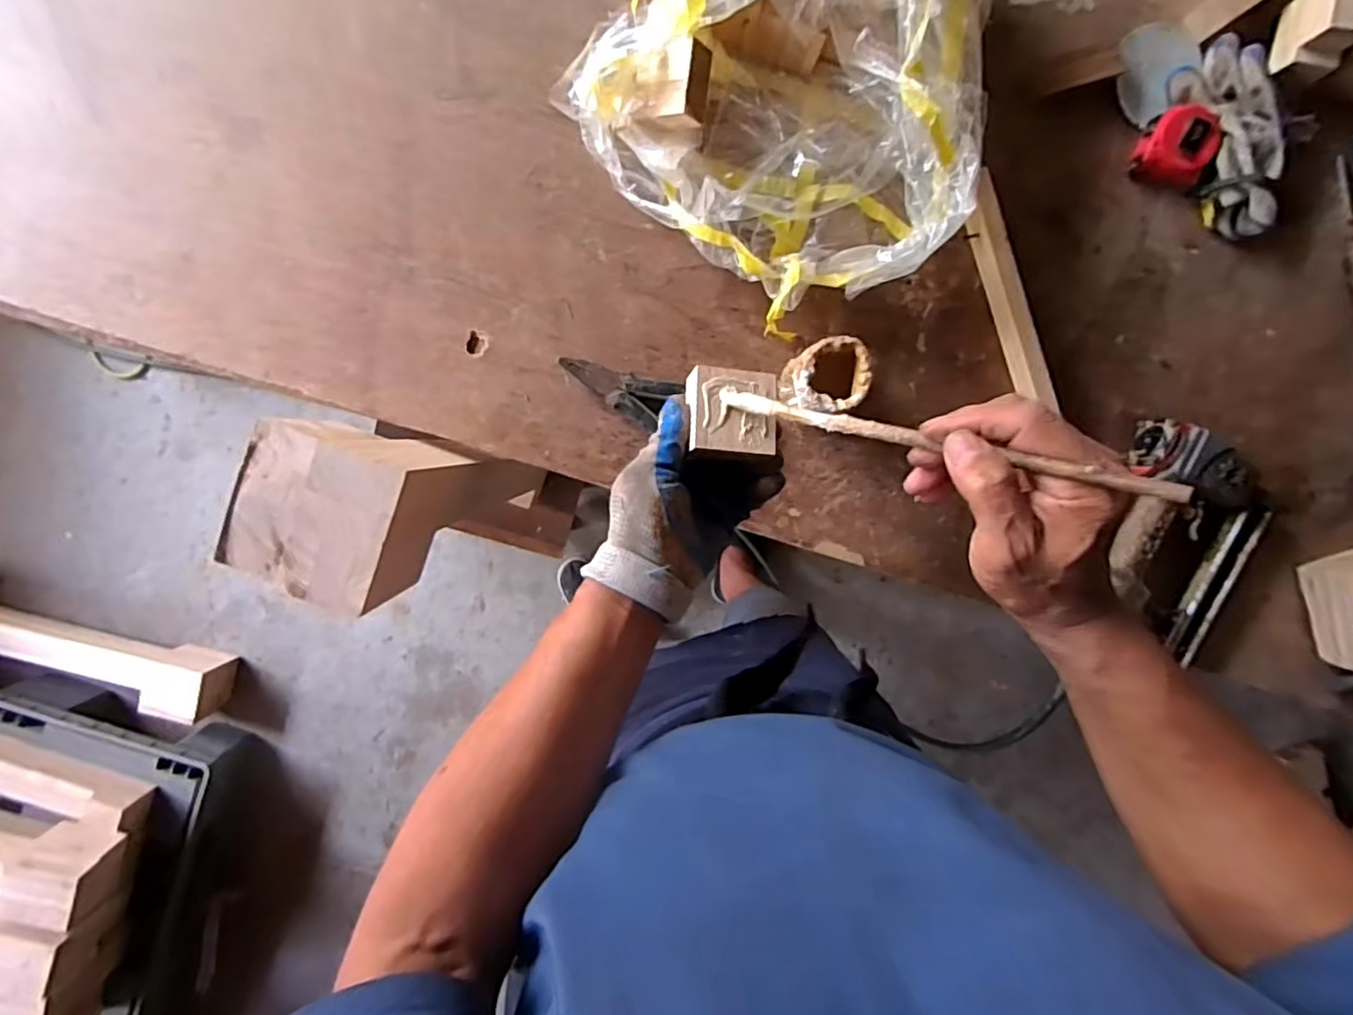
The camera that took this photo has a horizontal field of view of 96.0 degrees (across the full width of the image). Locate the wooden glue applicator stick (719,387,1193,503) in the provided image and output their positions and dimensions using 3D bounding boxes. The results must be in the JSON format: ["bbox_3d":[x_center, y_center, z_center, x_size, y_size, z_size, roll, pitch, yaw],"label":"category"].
[{"bbox_3d":[0.128,-0.041,0.346,0.261,0.009,0.012,21,95,40],"label":"wooden glue applicator stick"}]

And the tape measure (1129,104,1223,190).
[{"bbox_3d":[0.473,-0.339,0.576,0.062,0.035,0.062,24,94,-4],"label":"tape measure"}]

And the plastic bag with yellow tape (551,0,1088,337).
[{"bbox_3d":[0.127,-0.367,0.523,0.331,0.122,0.342,44,92,-5],"label":"plastic bag with yellow tape"}]

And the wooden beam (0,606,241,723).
[{"bbox_3d":[-1.297,0.288,1.284,0.688,0.131,0.141,19,95,-4],"label":"wooden beam"}]

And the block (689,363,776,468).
[{"bbox_3d":[0.039,-0.066,0.444,0.062,0.030,0.063,0,83,-13],"label":"block"}]

